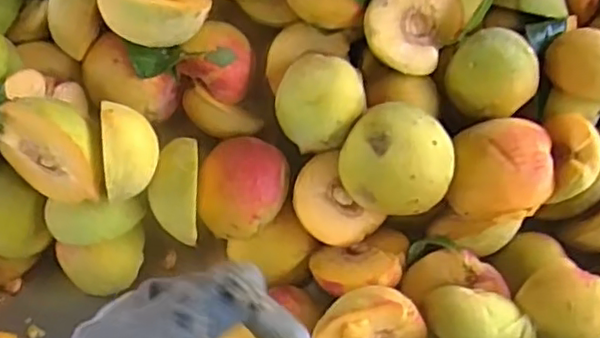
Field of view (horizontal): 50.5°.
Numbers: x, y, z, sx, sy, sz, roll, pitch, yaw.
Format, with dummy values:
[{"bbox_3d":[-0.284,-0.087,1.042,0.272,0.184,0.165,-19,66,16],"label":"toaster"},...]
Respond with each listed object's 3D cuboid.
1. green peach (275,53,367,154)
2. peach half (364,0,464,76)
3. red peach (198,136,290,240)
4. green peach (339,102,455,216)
[{"bbox_3d":[0.013,-0.038,0.415,0.055,0.054,0.046,0,57,5],"label":"green peach"},{"bbox_3d":[0.068,-0.097,0.424,0.059,0.060,0.035,-54,22,0],"label":"peach half"},{"bbox_3d":[-0.038,0.014,0.433,0.059,0.049,0.059,-2,57,3],"label":"red peach"},{"bbox_3d":[0.061,-0.005,0.400,0.067,0.052,0.056,9,58,10],"label":"green peach"}]

